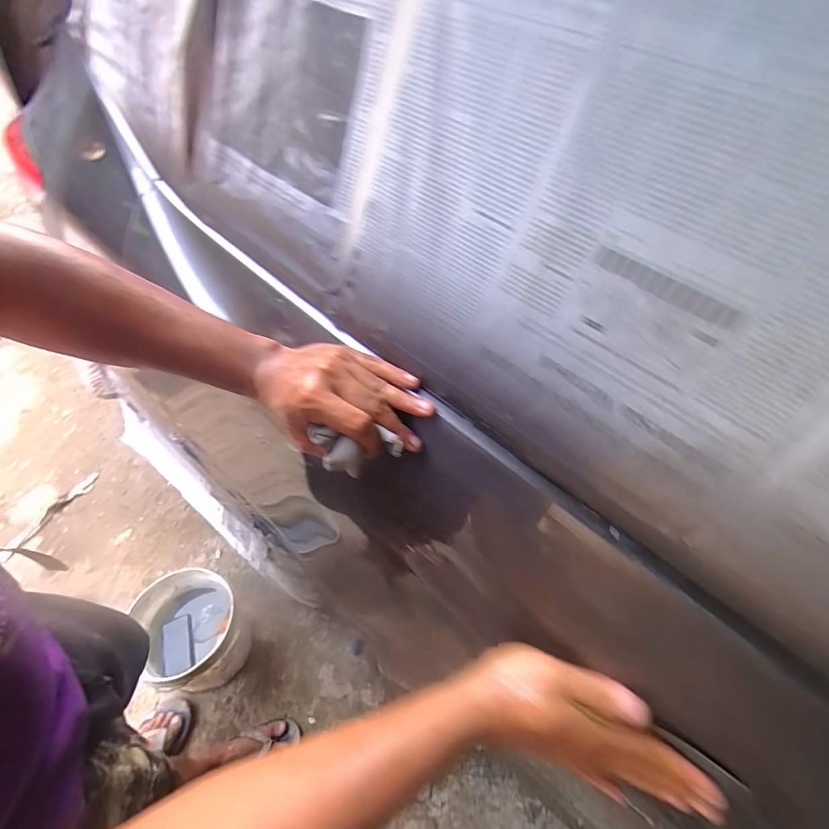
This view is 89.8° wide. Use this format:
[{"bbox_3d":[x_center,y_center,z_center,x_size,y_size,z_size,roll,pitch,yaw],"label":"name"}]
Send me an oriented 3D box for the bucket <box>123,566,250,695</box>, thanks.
[{"bbox_3d":[-0.590,0.568,1.110,0.232,0.221,0.266,-30,59,-23],"label":"bucket"}]

